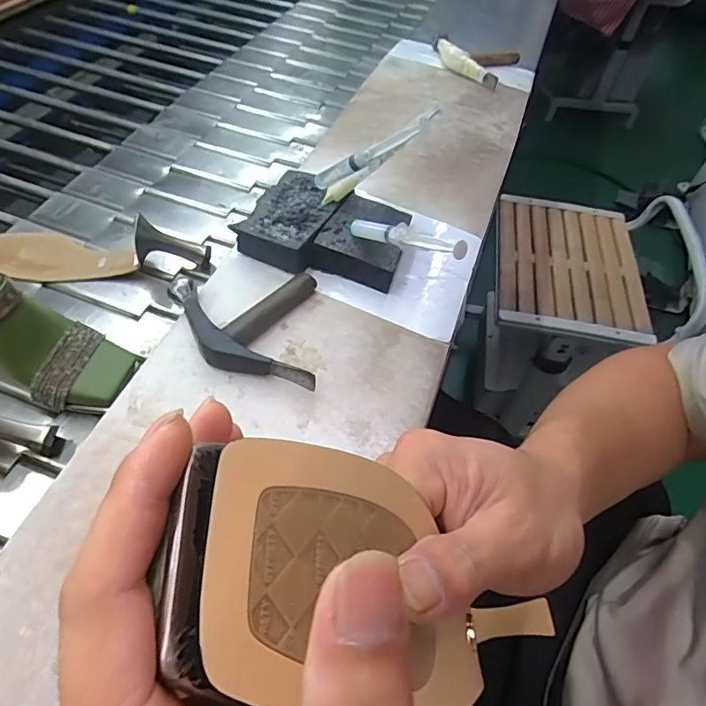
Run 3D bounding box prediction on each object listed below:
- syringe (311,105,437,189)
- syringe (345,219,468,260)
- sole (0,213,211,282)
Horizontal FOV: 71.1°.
[{"bbox_3d":[0.015,-0.193,0.481,0.165,0.015,0.014,-11,36,46],"label":"syringe"},{"bbox_3d":[0.039,-0.110,0.453,0.013,0.021,0.165,-28,32,-24],"label":"syringe"},{"bbox_3d":[-0.298,-0.131,0.568,0.255,0.058,0.084,-5,53,-9],"label":"sole"}]

